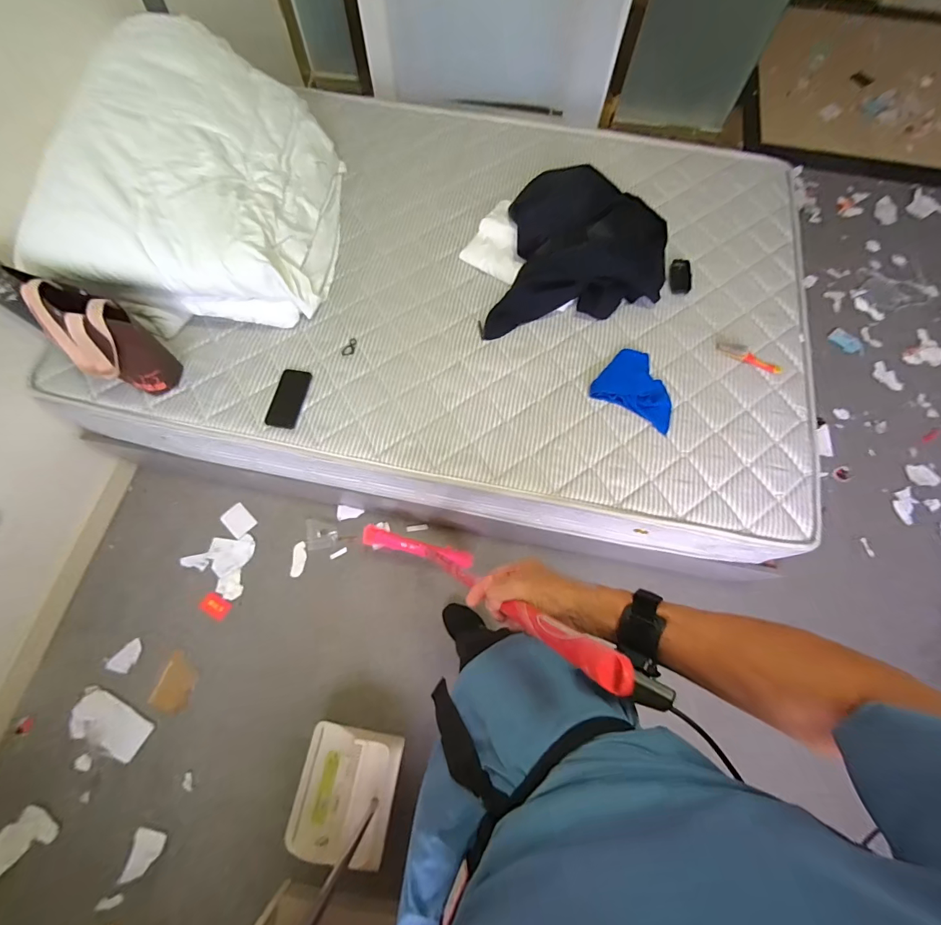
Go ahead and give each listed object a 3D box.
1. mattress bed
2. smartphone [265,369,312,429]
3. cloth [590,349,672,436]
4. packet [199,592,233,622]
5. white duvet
[{"bbox_3d":[-0.007,-0.429,1.365,1.827,0.491,1.219,12,70,4],"label":"mattress bed"},{"bbox_3d":[-0.460,-0.164,1.062,0.078,0.009,0.160,9,68,3],"label":"smartphone"},{"bbox_3d":[0.435,-0.188,1.073,0.211,0.022,0.165,37,72,13],"label":"cloth"},{"bbox_3d":[-0.775,0.437,1.275,0.081,0.014,0.060,29,71,11],"label":"packet"},{"bbox_3d":[-0.672,-0.730,1.090,0.549,0.349,0.696,-1,70,-1],"label":"white duvet"}]

